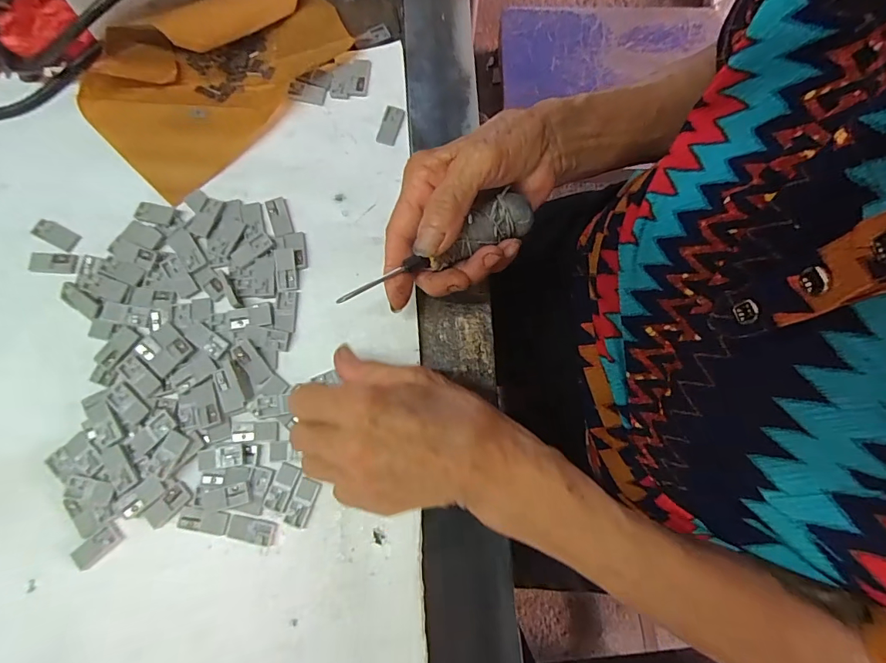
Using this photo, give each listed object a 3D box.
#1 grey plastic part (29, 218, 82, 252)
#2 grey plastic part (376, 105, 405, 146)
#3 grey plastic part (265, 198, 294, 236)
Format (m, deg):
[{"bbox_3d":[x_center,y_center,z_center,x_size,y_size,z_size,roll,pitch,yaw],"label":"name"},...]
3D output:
[{"bbox_3d":[-0.268,-0.068,0.303,0.032,0.004,0.014,26,79,5],"label":"grey plastic part"},{"bbox_3d":[-0.039,-0.153,0.325,0.016,0.005,0.029,18,79,3],"label":"grey plastic part"},{"bbox_3d":[-0.116,-0.082,0.309,0.013,0.004,0.029,-19,79,-4],"label":"grey plastic part"}]

